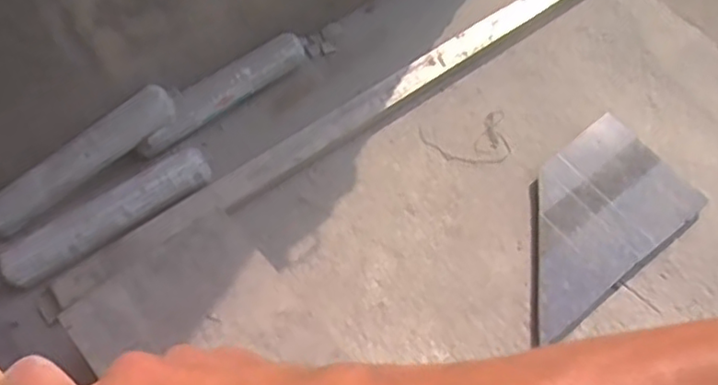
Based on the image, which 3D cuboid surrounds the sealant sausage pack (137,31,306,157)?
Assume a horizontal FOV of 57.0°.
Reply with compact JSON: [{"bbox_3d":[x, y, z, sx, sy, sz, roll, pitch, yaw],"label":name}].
[{"bbox_3d":[-0.178,-0.138,0.870,0.261,0.038,0.050,-36,67,-20],"label":"sealant sausage pack"}]

